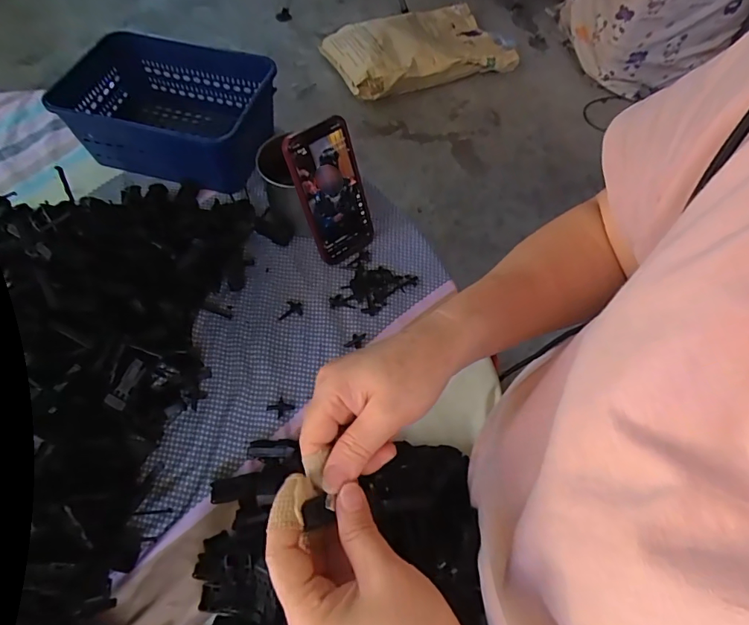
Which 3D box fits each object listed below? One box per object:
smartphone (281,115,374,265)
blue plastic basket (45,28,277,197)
[{"bbox_3d":[-0.046,-0.135,0.538,0.079,0.157,0.014,-37,43,-22],"label":"smartphone"},{"bbox_3d":[-0.269,-0.266,0.635,0.273,0.115,0.174,17,61,6],"label":"blue plastic basket"}]

